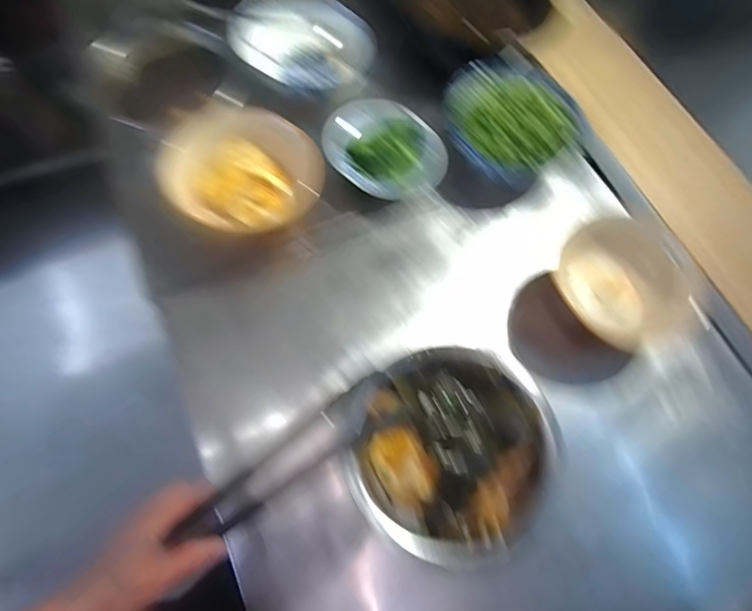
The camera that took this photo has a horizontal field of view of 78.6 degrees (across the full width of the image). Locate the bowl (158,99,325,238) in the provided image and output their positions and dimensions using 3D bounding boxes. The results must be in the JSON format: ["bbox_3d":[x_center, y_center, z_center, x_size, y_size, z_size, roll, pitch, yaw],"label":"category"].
[{"bbox_3d":[-0.199,-0.208,0.709,0.224,0.088,0.220,1,66,-3],"label":"bowl"}]

